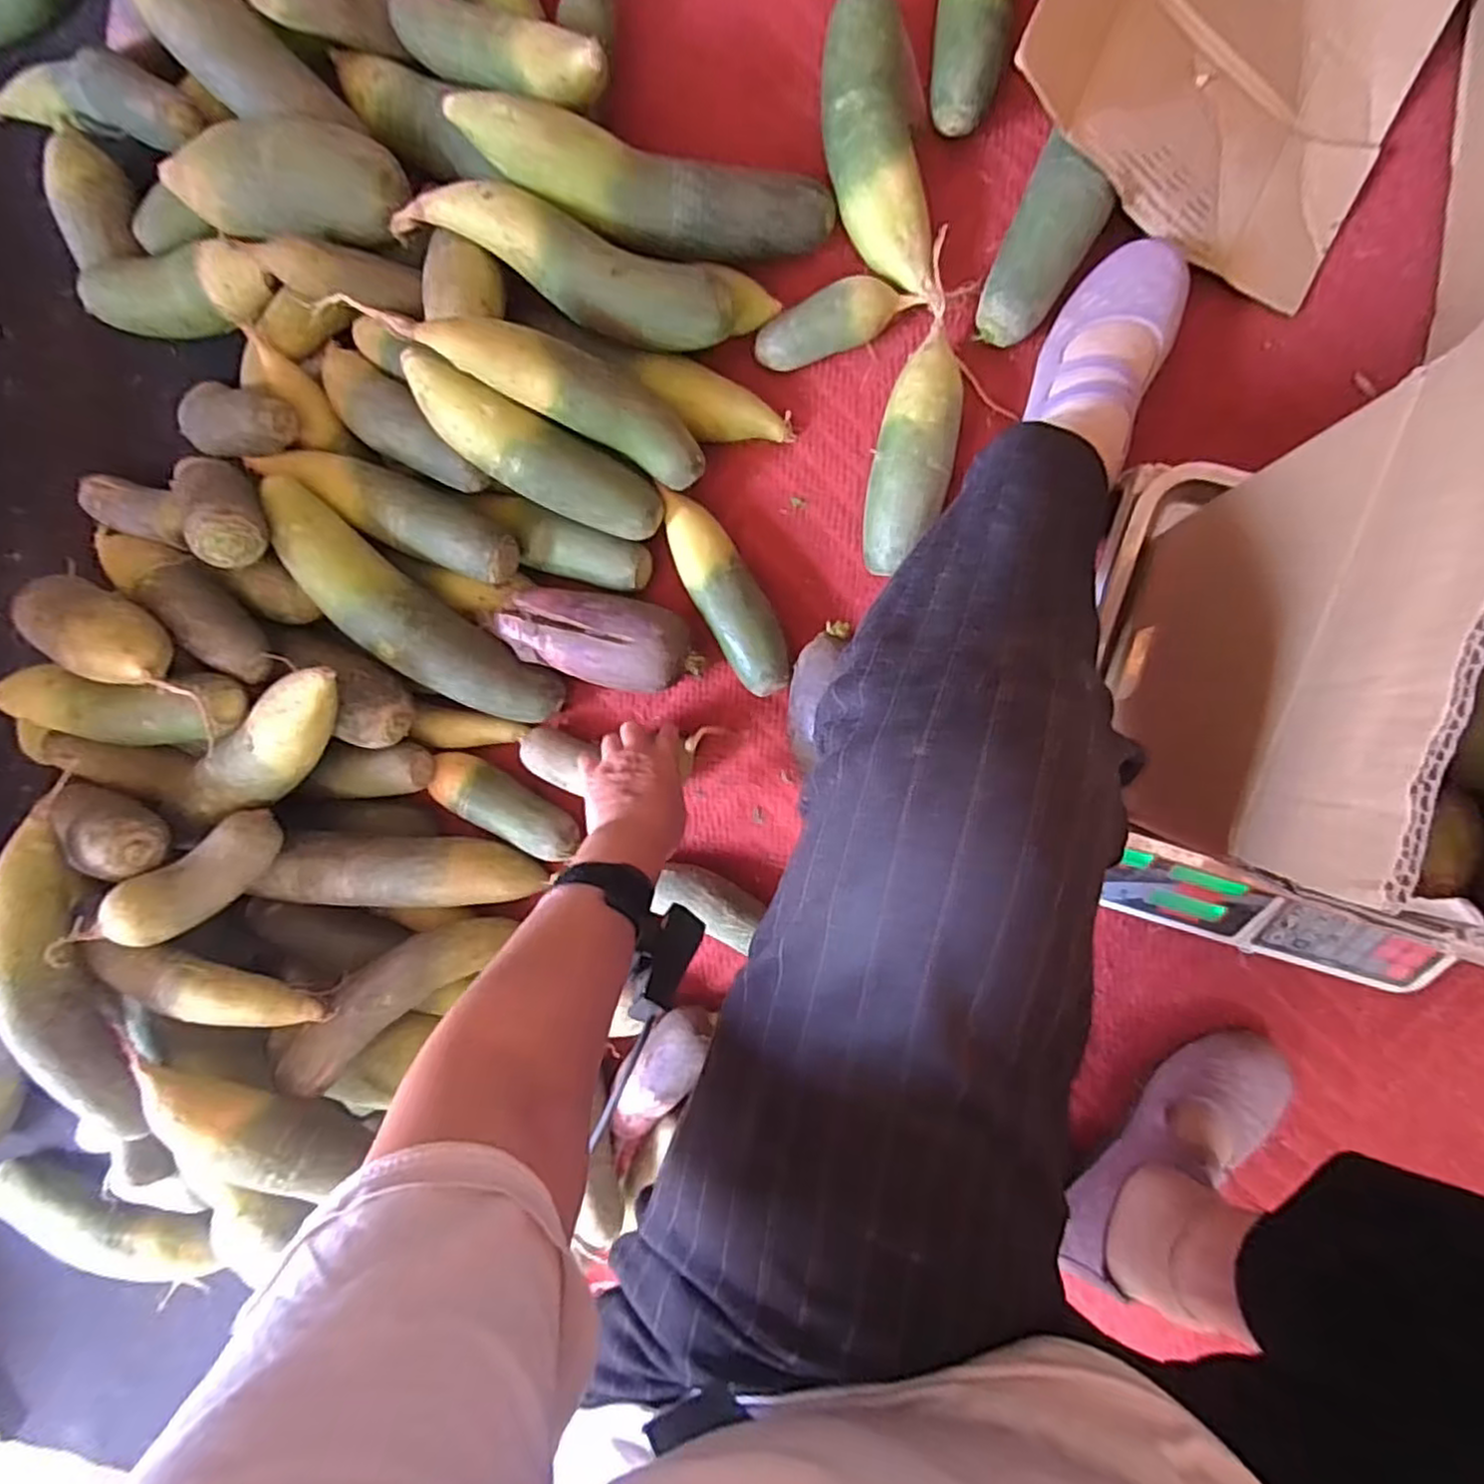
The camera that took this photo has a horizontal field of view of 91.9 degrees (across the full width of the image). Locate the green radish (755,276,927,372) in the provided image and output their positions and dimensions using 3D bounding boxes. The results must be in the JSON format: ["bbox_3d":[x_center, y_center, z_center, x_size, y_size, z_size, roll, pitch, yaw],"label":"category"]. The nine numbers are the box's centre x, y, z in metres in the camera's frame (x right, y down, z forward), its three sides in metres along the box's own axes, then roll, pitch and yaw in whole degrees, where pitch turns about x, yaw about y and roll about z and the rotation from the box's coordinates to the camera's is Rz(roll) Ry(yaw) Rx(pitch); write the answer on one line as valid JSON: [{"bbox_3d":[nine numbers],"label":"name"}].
[{"bbox_3d":[0.076,-0.337,0.577,0.129,0.049,0.040,-17,91,9],"label":"green radish"}]

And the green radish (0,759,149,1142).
[{"bbox_3d":[-0.485,0.156,0.512,0.051,0.060,0.258,-18,91,9],"label":"green radish"}]

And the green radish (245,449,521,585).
[{"bbox_3d":[-0.283,-0.189,0.577,0.201,0.049,0.053,27,97,5],"label":"green radish"}]

